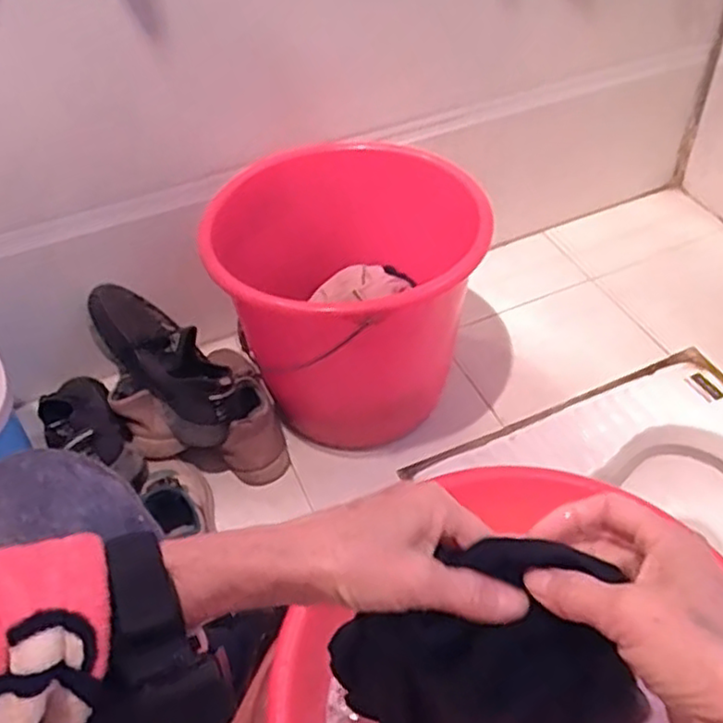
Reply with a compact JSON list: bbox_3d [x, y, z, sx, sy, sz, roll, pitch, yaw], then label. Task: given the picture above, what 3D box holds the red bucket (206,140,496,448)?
[{"bbox_3d":[-0.016,-0.095,0.967,0.360,0.287,0.393,-3,45,3],"label":"red bucket"}]

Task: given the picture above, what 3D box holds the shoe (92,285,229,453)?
[{"bbox_3d":[-0.270,-0.008,0.941,0.091,0.095,0.269,-36,68,-25],"label":"shoe"}]

